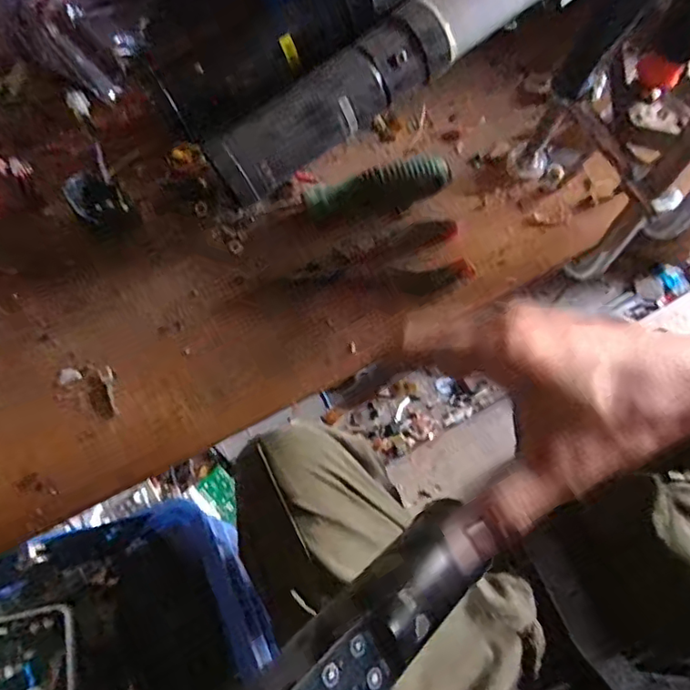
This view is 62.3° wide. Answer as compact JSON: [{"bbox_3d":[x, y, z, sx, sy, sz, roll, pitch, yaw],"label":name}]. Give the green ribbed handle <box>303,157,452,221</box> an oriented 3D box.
[{"bbox_3d":[0.024,-0.113,0.424,0.104,0.026,0.028,-13,68,-4],"label":"green ribbed handle"}]

